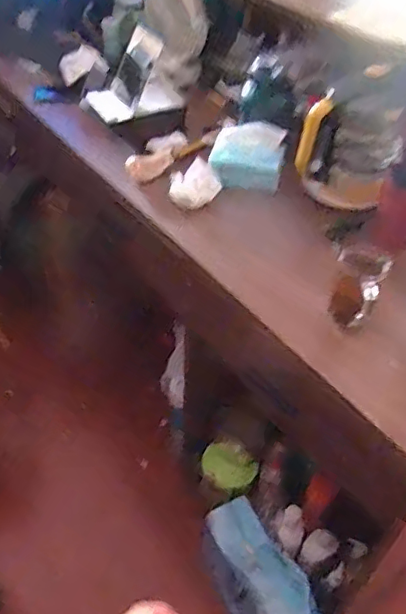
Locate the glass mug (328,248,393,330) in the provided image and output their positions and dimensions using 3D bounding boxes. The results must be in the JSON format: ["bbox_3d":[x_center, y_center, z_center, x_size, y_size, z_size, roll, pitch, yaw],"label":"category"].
[{"bbox_3d":[0.227,-0.027,0.848,0.083,0.116,0.101,23,50,19],"label":"glass mug"}]

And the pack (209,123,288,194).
[{"bbox_3d":[0.088,-0.305,1.131,0.148,0.090,0.111,9,46,6],"label":"pack"}]

